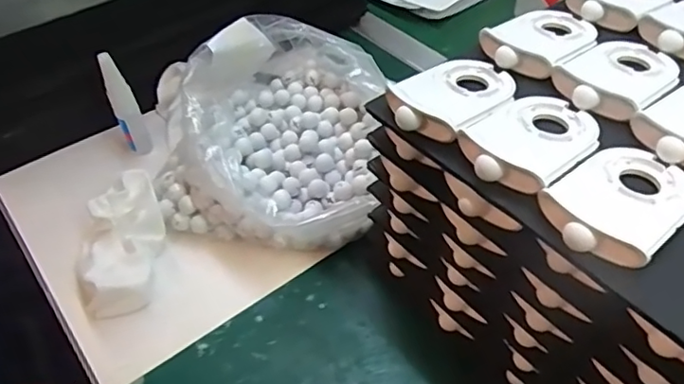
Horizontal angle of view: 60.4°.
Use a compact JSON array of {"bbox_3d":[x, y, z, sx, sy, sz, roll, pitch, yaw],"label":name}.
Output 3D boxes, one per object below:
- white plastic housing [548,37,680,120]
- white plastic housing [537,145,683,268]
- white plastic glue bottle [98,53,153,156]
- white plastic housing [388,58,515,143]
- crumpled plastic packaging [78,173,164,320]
[{"bbox_3d":[0.181,-0.078,0.378,0.093,0.014,0.059,-35,54,-27],"label":"white plastic housing"},{"bbox_3d":[0.145,0.002,0.301,0.085,0.013,0.057,-32,53,-25],"label":"white plastic housing"},{"bbox_3d":[-0.205,-0.081,0.558,0.023,0.112,0.021,-20,49,-15],"label":"white plastic glue bottle"},{"bbox_3d":[0.071,-0.064,0.370,0.057,0.017,0.086,32,56,29],"label":"white plastic housing"},{"bbox_3d":[-0.185,0.041,0.486,0.065,0.043,0.127,-3,59,1],"label":"crumpled plastic packaging"}]

